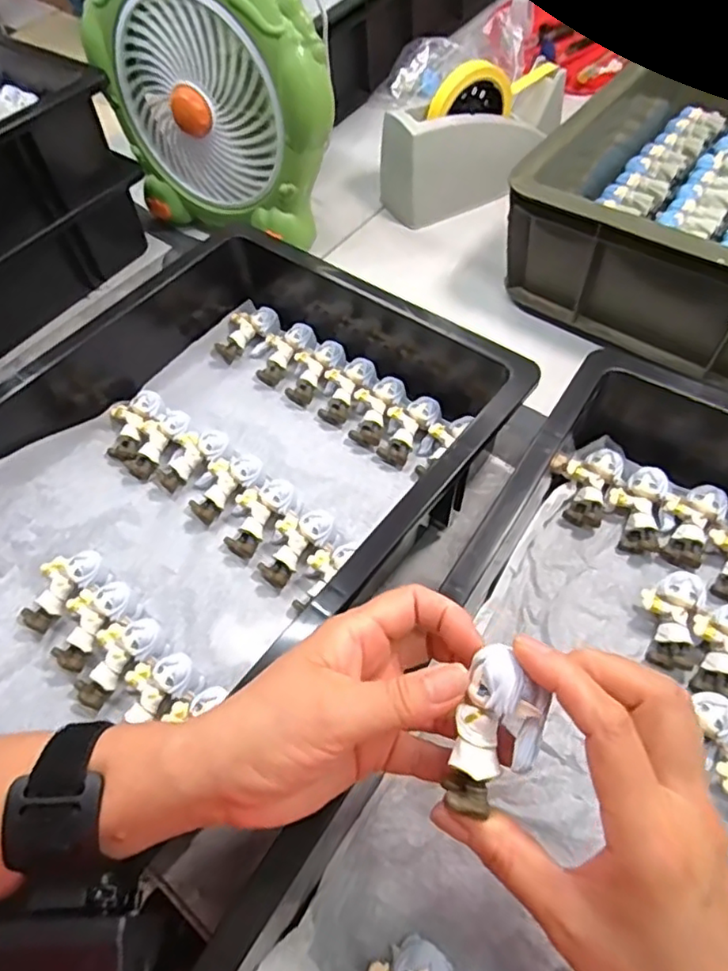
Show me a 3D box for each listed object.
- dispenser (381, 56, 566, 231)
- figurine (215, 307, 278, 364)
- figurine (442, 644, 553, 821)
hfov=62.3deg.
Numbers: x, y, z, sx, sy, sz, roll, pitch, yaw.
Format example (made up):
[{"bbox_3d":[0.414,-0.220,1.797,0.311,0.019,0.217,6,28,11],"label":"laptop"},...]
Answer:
[{"bbox_3d":[0.124,-0.373,0.651,0.202,0.117,0.071,-21,59,-9],"label":"dispenser"},{"bbox_3d":[-0.115,-0.148,0.569,0.064,0.020,0.038,-43,63,-1],"label":"figurine"},{"bbox_3d":[0.053,0.095,0.241,0.029,0.030,0.059,17,90,5],"label":"figurine"}]

